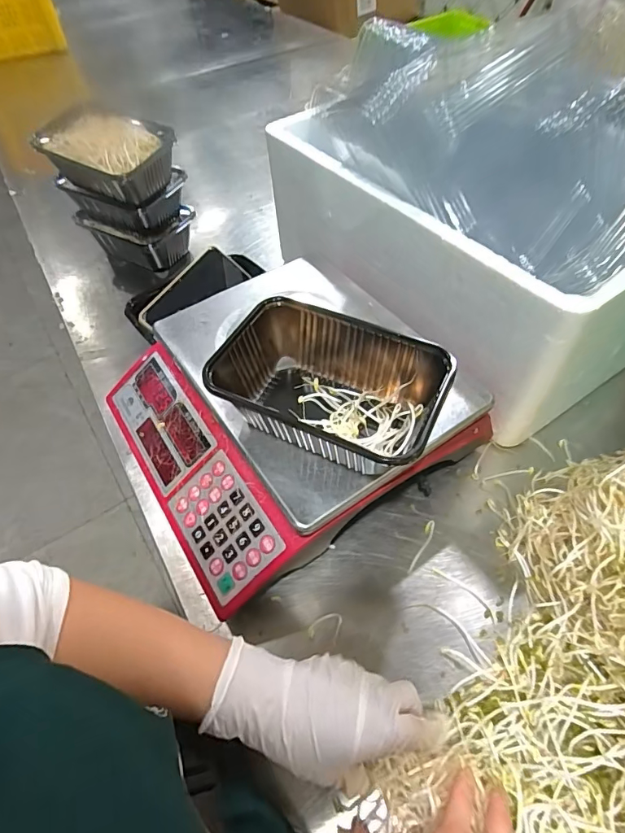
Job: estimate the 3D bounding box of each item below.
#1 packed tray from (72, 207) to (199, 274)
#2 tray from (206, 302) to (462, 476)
[{"bbox_3d":[-0.287,-0.304,0.758,0.173,0.073,0.105,21,57,19],"label":"packed tray"},{"bbox_3d":[0.015,-0.024,0.385,0.175,0.071,0.120,22,58,19],"label":"tray"}]

